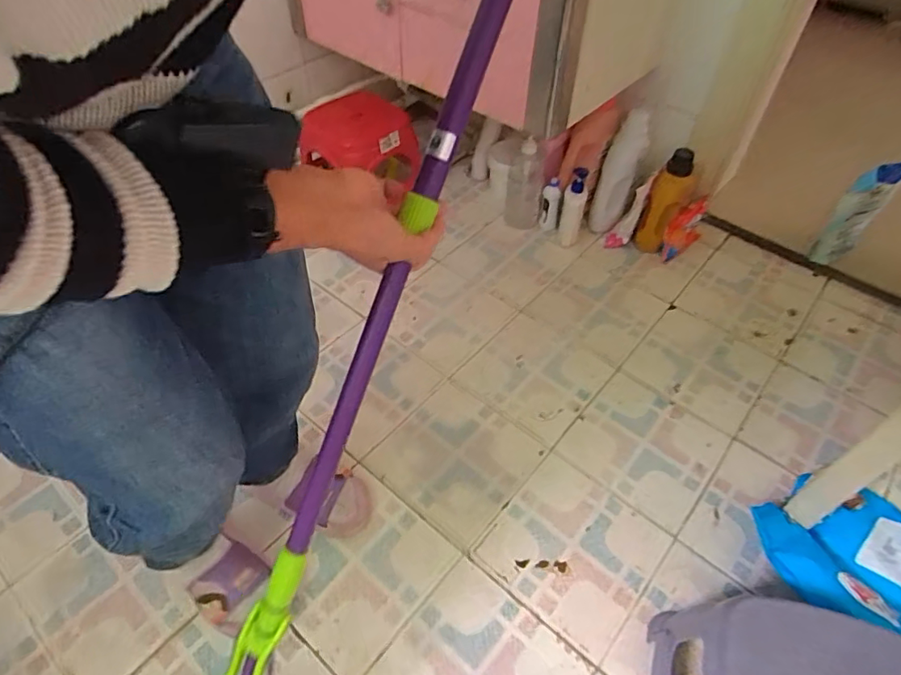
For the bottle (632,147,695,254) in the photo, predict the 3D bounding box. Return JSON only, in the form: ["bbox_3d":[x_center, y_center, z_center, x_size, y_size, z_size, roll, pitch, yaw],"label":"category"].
[{"bbox_3d":[0.507,-0.317,1.294,0.082,0.242,0.063,27,12,20],"label":"bottle"}]

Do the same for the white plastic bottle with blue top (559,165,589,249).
[{"bbox_3d":[0.295,-0.312,1.321,0.053,0.185,0.033,9,21,7],"label":"white plastic bottle with blue top"}]

